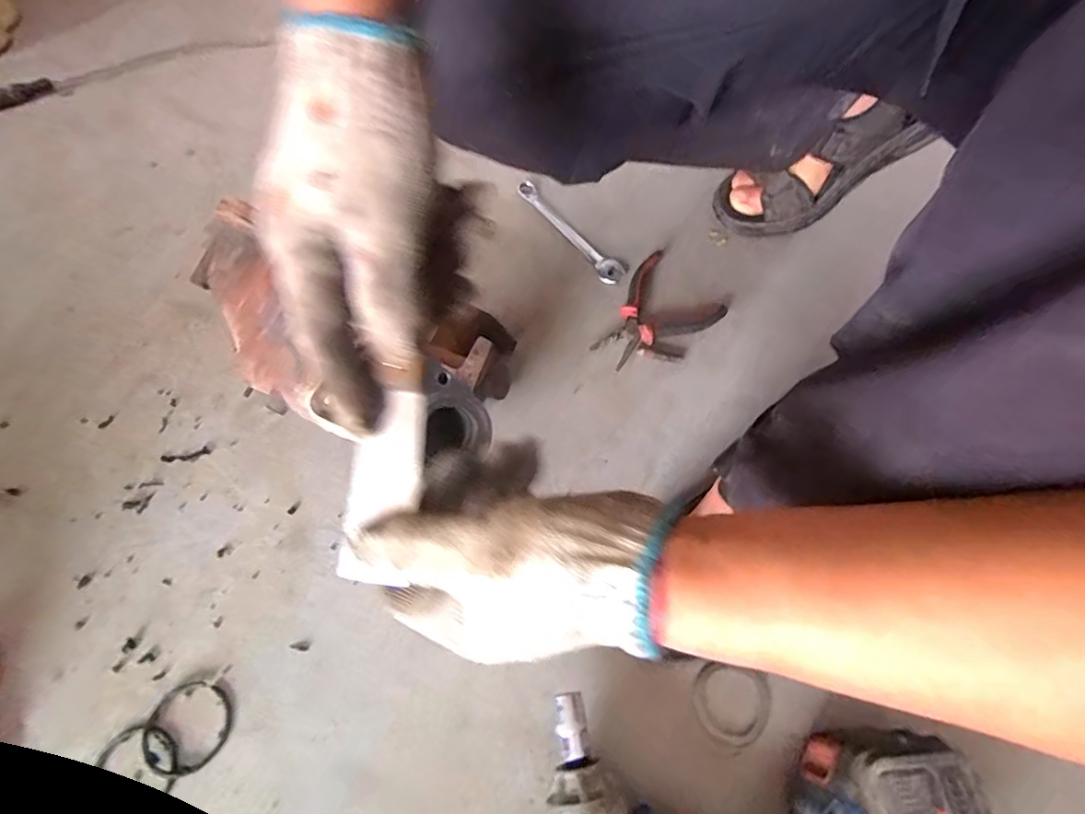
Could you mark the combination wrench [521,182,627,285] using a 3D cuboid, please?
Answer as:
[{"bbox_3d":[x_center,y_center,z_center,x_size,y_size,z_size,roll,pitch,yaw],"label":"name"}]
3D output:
[{"bbox_3d":[0.034,-0.210,0.606,0.040,0.016,0.179,-35,69,-16],"label":"combination wrench"}]

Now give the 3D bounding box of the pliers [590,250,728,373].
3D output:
[{"bbox_3d":[0.112,-0.097,0.544,0.142,0.014,0.103,-40,70,-17],"label":"pliers"}]

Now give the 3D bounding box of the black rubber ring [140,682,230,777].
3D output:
[{"bbox_3d":[-0.270,0.245,0.390,0.061,0.004,0.061,3,58,-6],"label":"black rubber ring"}]

